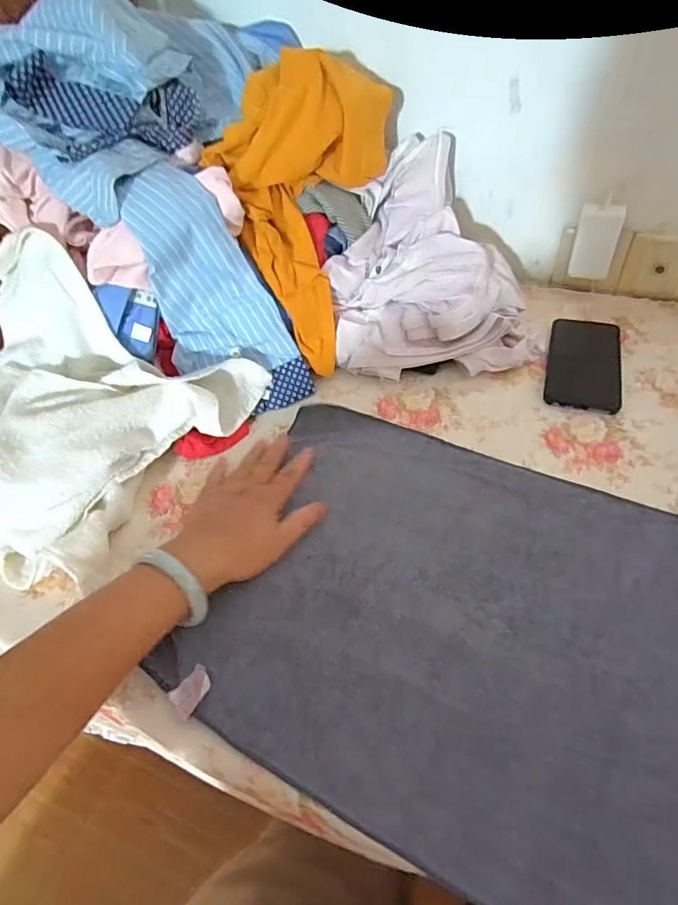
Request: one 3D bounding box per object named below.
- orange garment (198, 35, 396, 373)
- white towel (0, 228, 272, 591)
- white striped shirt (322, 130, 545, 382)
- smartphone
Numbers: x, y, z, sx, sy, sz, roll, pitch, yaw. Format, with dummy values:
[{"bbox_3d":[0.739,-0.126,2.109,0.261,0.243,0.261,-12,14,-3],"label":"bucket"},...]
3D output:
[{"bbox_3d":[-0.051,-0.294,0.601,0.158,0.250,0.254,14,51,18],"label":"orange garment"},{"bbox_3d":[-0.289,-0.042,0.504,0.336,0.079,0.298,26,64,0],"label":"white towel"},{"bbox_3d":[0.119,-0.240,0.623,0.243,0.167,0.259,2,49,8],"label":"white striped shirt"},{"bbox_3d":[0.289,-0.107,0.587,0.079,0.015,0.146,11,51,16],"label":"smartphone"}]

